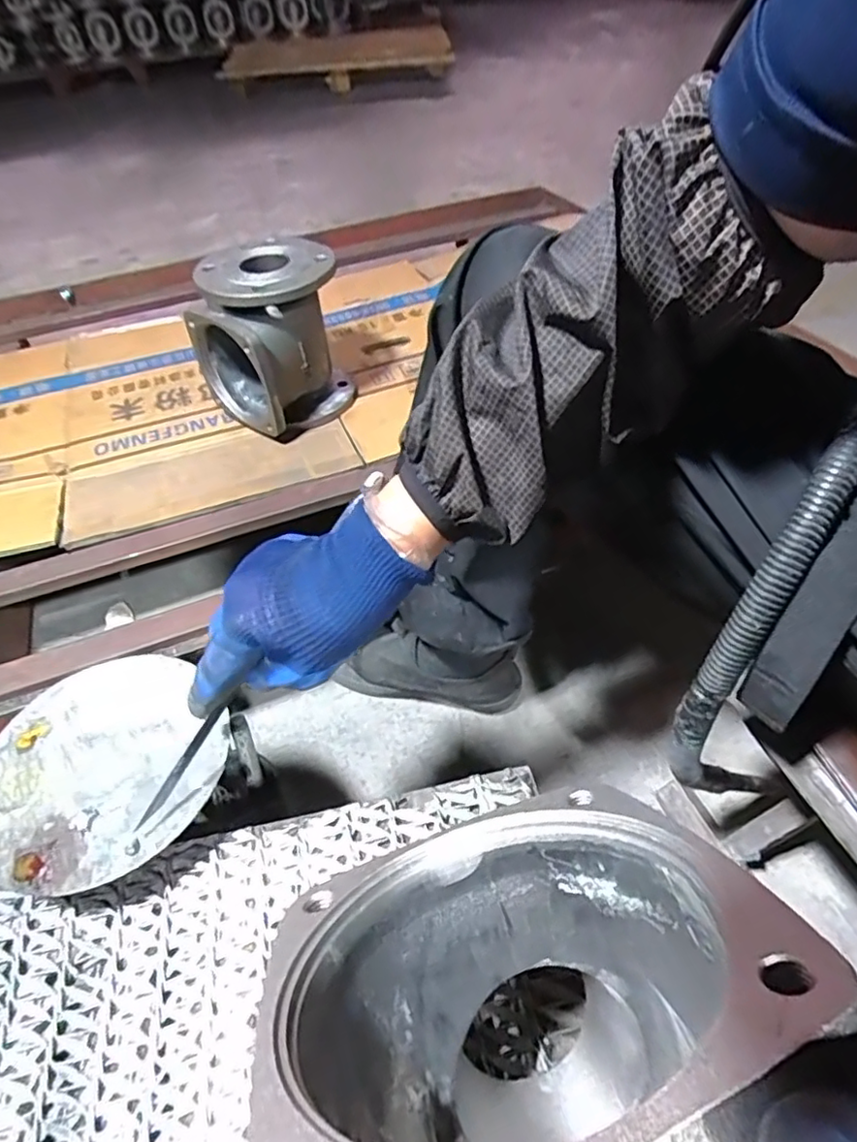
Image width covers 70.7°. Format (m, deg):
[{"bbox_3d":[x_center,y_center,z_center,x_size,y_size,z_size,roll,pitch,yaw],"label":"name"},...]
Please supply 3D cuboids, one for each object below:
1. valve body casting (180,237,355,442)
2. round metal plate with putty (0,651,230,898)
[{"bbox_3d":[-0.215,-0.315,0.832,0.149,0.205,0.169,25,54,25],"label":"valve body casting"},{"bbox_3d":[-0.224,0.129,0.410,0.155,0.010,0.160,-2,47,3],"label":"round metal plate with putty"}]

